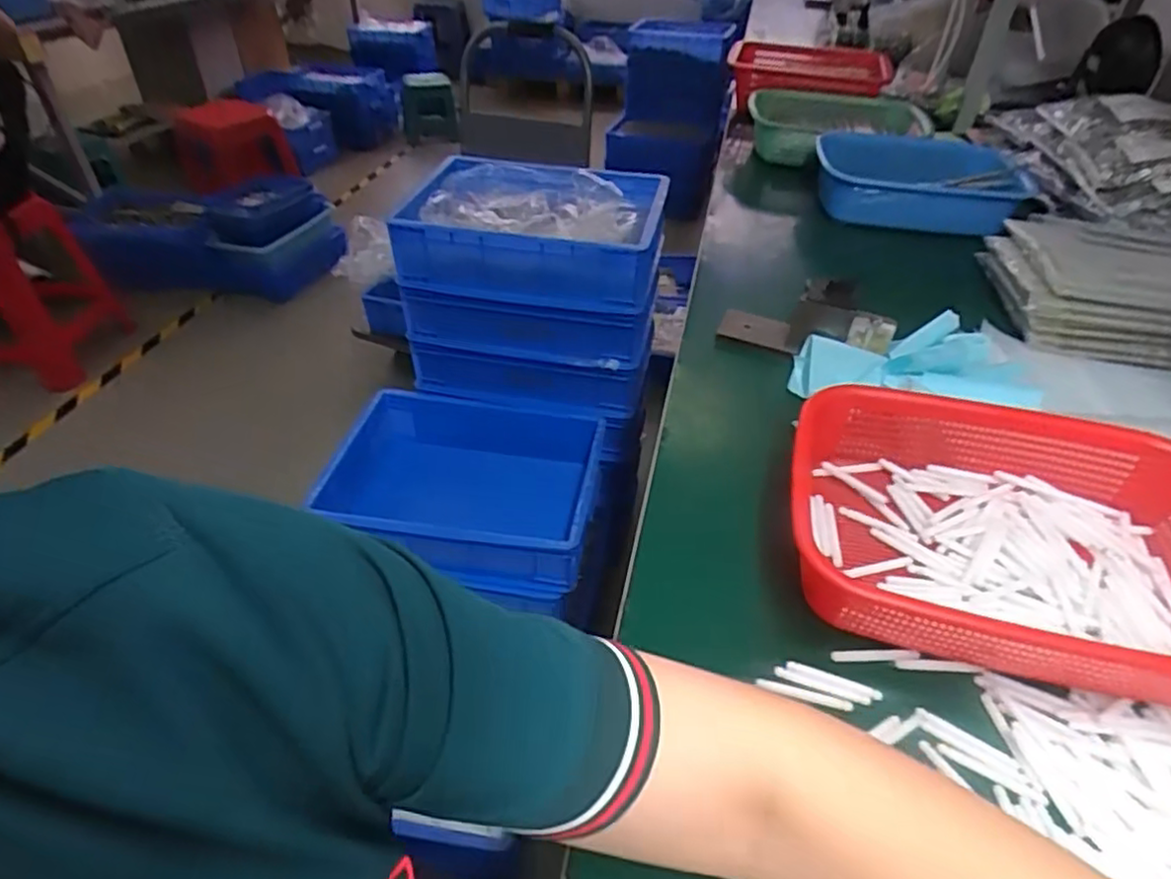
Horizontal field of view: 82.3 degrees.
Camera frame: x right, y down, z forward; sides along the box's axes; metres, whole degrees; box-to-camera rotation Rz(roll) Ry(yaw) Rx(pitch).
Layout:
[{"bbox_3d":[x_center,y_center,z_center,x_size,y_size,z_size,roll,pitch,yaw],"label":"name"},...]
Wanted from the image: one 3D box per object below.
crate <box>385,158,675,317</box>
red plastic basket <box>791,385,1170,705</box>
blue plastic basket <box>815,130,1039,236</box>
[{"bbox_3d":[-0.086,-0.356,1.139,0.418,0.127,0.290,9,42,9],"label":"crate"},{"bbox_3d":[0.303,0.071,0.471,0.302,0.087,0.198,10,41,13],"label":"red plastic basket"},{"bbox_3d":[0.490,-0.390,1.017,0.283,0.091,0.165,8,42,8],"label":"blue plastic basket"}]

